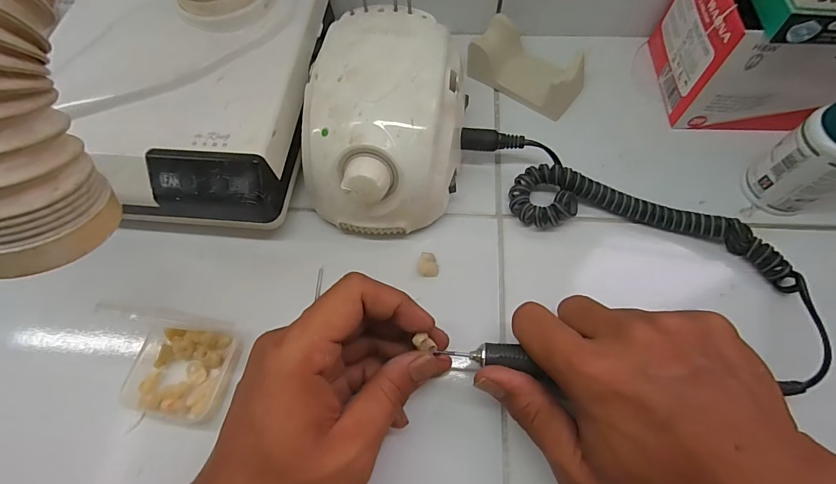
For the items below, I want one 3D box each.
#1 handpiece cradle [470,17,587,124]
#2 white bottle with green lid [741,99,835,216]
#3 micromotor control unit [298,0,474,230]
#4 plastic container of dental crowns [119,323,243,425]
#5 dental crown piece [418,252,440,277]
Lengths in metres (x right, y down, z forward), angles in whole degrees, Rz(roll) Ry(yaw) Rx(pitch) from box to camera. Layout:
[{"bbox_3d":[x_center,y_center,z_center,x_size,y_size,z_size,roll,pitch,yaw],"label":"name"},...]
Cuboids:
[{"bbox_3d":[0.091,-0.146,0.336,0.091,0.030,0.054,32,70,14],"label":"handpiece cradle"},{"bbox_3d":[0.254,-0.055,0.253,0.033,0.081,0.041,-19,66,-7],"label":"white bottle with green lid"},{"bbox_3d":[-0.021,-0.080,0.281,0.100,0.084,0.138,6,66,4],"label":"micromotor control unit"},{"bbox_3d":[-0.146,0.080,0.250,0.056,0.015,0.055,7,66,4],"label":"plastic container of dental crowns"},{"bbox_3d":[0.008,0.016,0.279,0.014,0.010,0.017,7,66,4],"label":"dental crown piece"}]

